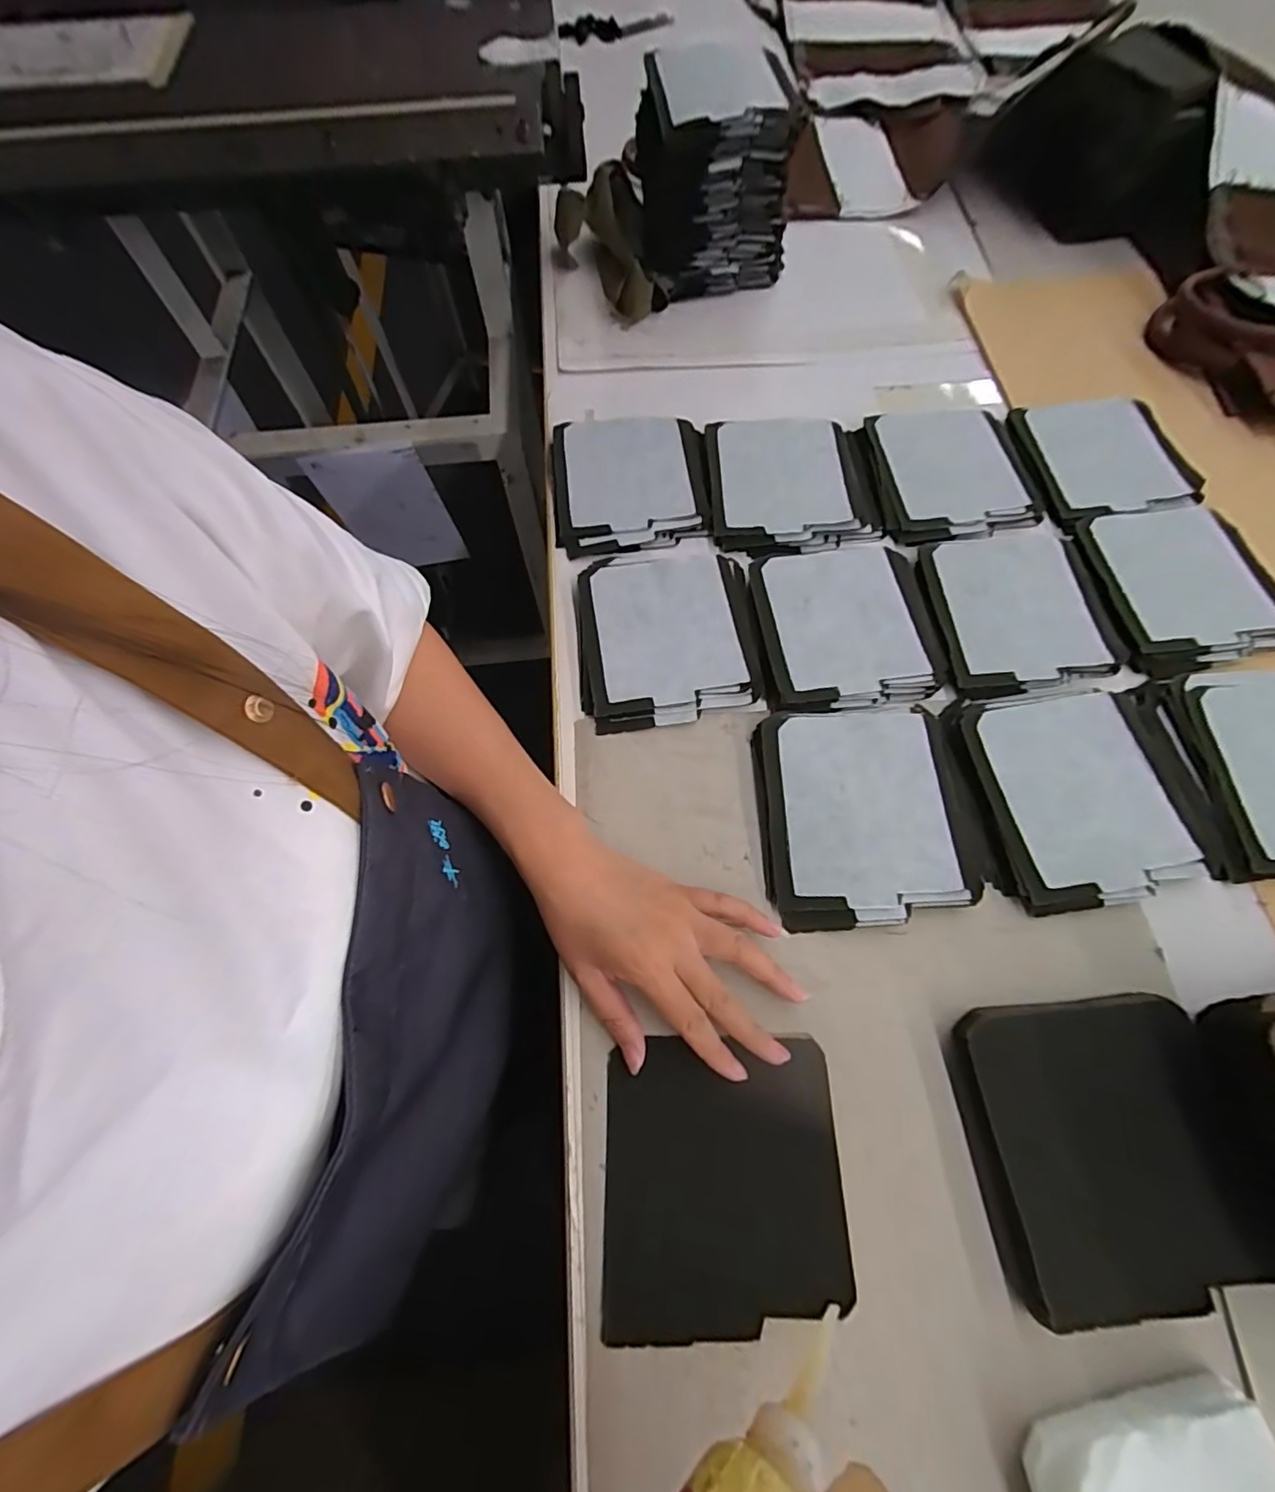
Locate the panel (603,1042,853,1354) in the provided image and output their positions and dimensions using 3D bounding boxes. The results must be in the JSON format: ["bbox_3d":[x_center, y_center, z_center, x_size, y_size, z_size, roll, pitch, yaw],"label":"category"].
[{"bbox_3d":[0.047,0.239,0.315,0.127,0.006,0.132,0,66,1],"label":"panel"}]

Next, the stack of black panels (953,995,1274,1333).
[{"bbox_3d":[0.253,0.218,0.312,0.128,0.025,0.138,-5,67,-1],"label":"stack of black panels"}]

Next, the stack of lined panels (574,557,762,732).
[{"bbox_3d":[0.023,-0.091,0.449,0.137,0.009,0.160,-4,67,0],"label":"stack of lined panels"}]

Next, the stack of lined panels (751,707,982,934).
[{"bbox_3d":[0.153,0.045,0.394,0.135,0.013,0.151,-2,67,1],"label":"stack of lined panels"}]

